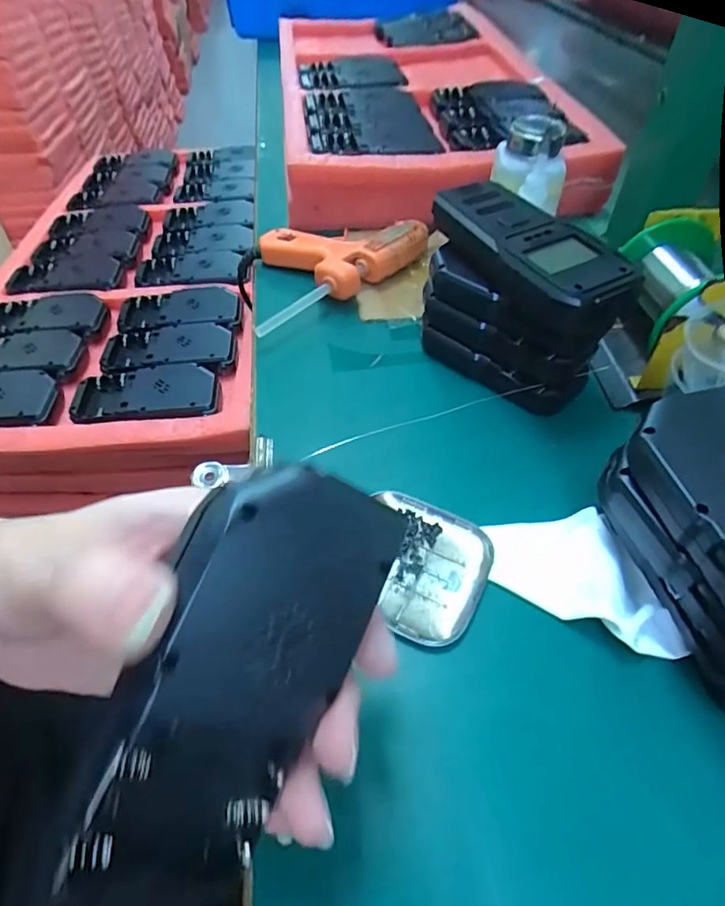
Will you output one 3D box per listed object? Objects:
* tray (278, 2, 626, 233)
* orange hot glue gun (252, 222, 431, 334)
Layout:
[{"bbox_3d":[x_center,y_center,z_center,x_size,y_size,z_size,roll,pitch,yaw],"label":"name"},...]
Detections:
[{"bbox_3d":[0.054,-0.474,0.672,0.297,0.064,0.660,-5,49,-3],"label":"tray"},{"bbox_3d":[-0.038,-0.157,0.426,0.169,0.034,0.103,-33,56,-25],"label":"orange hot glue gun"}]

